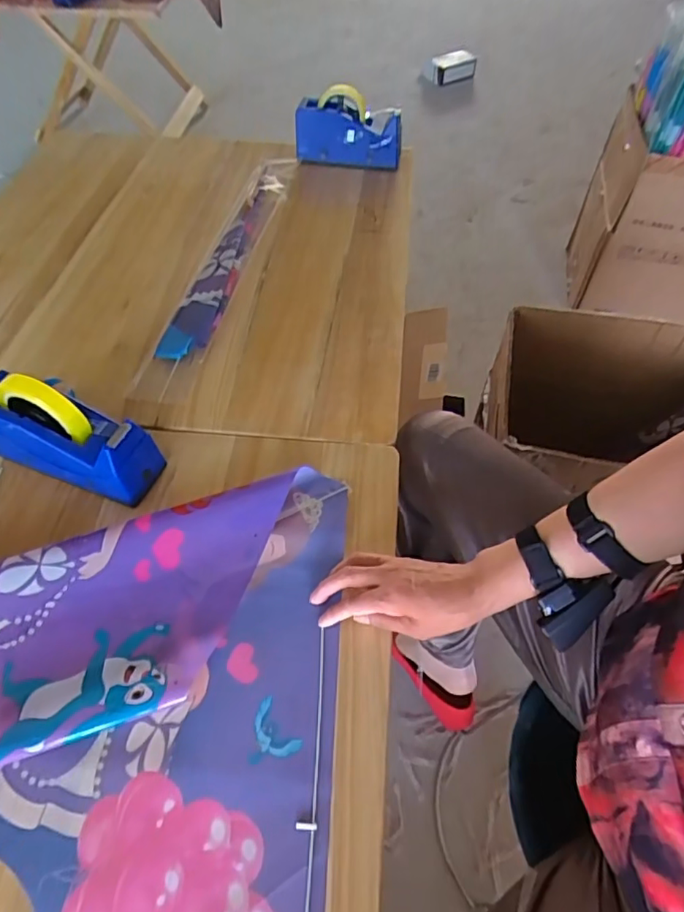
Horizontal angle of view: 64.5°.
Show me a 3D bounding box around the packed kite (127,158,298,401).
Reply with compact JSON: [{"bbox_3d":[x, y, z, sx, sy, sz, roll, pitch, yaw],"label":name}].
[{"bbox_3d":[-0.189,-0.347,0.911,0.089,0.038,0.675,8,55,6],"label":"packed kite"}]

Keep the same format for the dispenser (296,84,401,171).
[{"bbox_3d":[0.012,-0.620,1.034,0.201,0.113,0.082,-1,54,-1],"label":"dispenser"}]

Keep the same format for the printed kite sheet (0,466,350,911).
[{"bbox_3d":[-0.226,0.225,0.504,0.433,0.035,0.494,2,53,2],"label":"printed kite sheet"}]

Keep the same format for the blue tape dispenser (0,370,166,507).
[{"bbox_3d":[-0.315,-0.029,0.614,0.200,0.125,0.066,17,55,13],"label":"blue tape dispenser"}]

